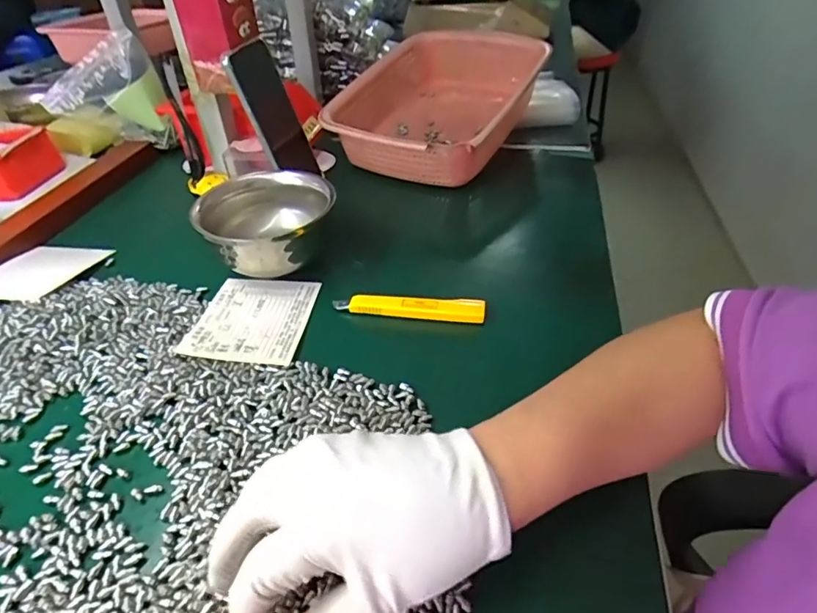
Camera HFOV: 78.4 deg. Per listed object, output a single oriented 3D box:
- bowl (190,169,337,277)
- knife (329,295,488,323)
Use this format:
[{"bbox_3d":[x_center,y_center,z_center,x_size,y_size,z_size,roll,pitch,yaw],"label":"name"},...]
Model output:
[{"bbox_3d":[-0.129,-0.076,0.474,0.115,0.072,0.111,-6,41,-6],"label":"bowl"},{"bbox_3d":[0.000,0.000,0.424,0.126,0.013,0.019,4,41,6],"label":"knife"}]

